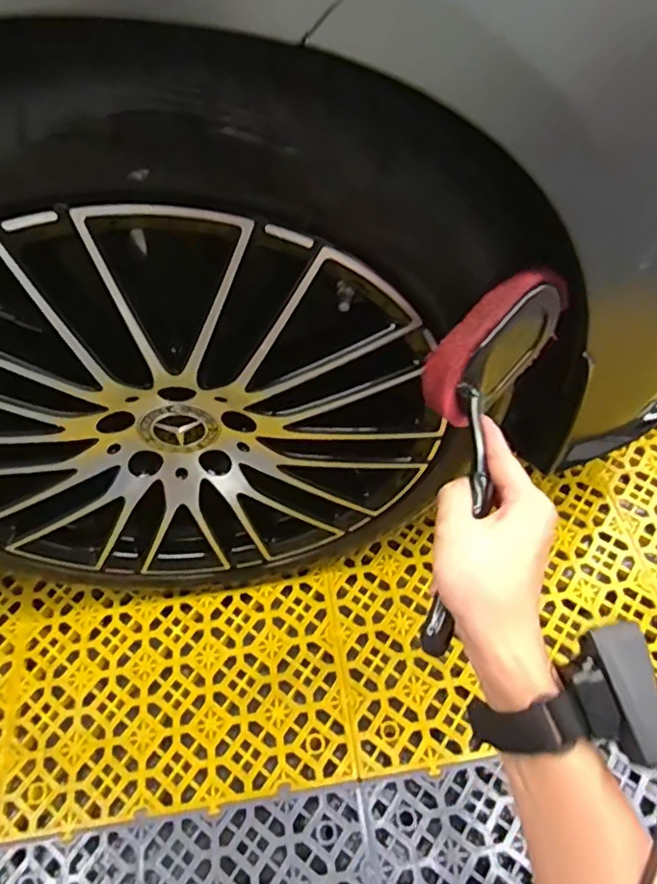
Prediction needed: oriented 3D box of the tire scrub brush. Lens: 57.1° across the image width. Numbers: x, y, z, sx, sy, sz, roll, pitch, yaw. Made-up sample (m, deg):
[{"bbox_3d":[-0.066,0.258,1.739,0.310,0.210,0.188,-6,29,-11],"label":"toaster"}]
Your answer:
[{"bbox_3d":[0.095,0.000,0.423,0.078,0.073,0.279,18,71,14],"label":"tire scrub brush"}]

